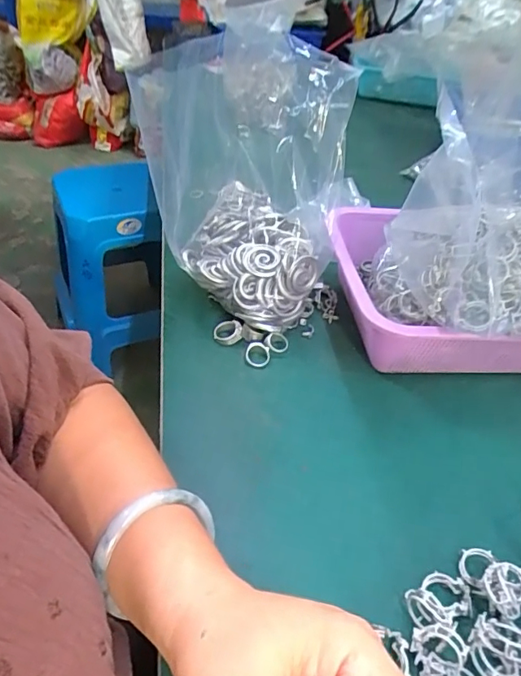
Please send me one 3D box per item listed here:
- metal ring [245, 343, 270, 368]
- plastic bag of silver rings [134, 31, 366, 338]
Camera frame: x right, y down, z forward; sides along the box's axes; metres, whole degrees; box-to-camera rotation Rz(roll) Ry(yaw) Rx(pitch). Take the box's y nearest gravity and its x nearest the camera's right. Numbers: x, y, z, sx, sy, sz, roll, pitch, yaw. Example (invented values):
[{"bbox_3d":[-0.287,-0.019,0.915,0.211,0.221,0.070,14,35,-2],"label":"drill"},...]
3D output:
[{"bbox_3d":[-0.002,0.015,0.479,0.023,0.007,0.026,9,42,2],"label":"metal ring"},{"bbox_3d":[0.001,-0.134,0.484,0.142,0.235,0.122,26,44,22],"label":"plastic bag of silver rings"}]

